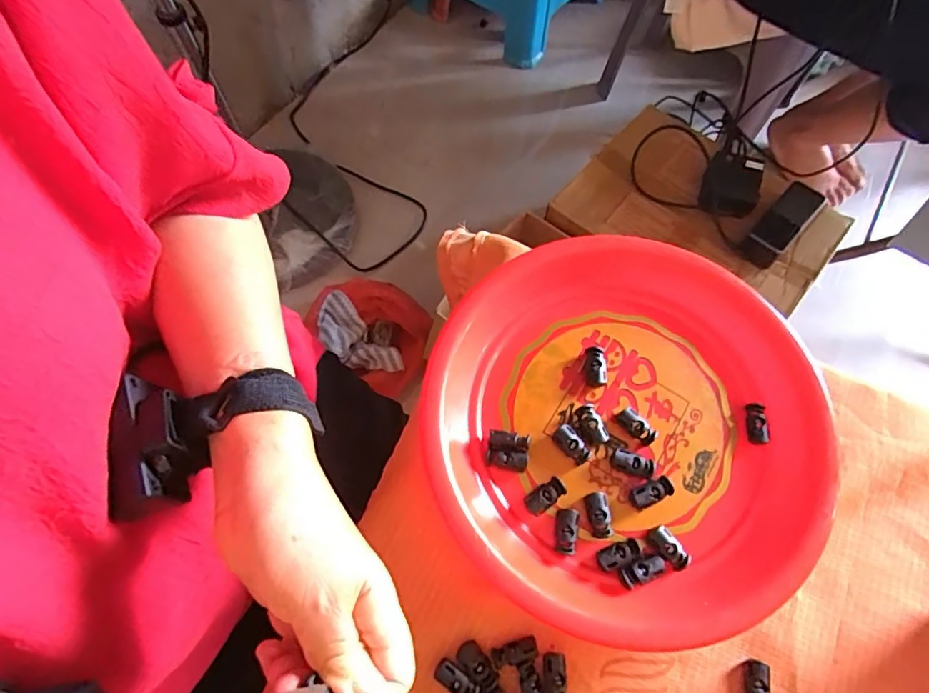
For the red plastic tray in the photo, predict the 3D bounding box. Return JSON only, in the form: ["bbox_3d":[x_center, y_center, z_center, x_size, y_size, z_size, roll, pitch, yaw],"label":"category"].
[{"bbox_3d":[0.107,0.049,0.356,0.258,0.037,0.244,-21,71,-9],"label":"red plastic tray"}]

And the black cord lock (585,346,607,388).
[{"bbox_3d":[0.091,0.014,0.368,0.012,0.011,0.027,2,69,0],"label":"black cord lock"}]

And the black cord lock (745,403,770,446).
[{"bbox_3d":[0.197,0.053,0.362,0.010,0.010,0.028,2,69,0],"label":"black cord lock"}]

